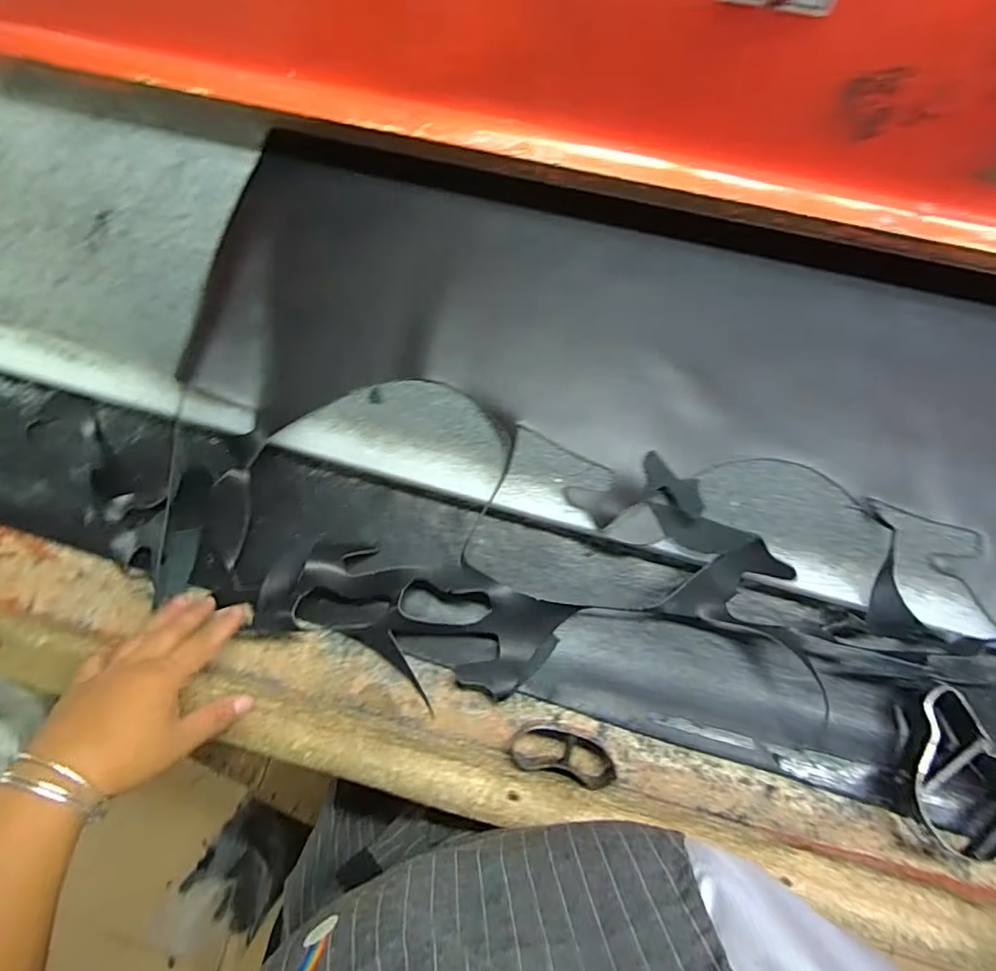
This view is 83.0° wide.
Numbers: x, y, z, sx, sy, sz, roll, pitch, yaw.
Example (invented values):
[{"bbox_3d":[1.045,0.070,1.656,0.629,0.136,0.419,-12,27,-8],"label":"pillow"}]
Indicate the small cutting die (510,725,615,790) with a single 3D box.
[{"bbox_3d":[0.053,0.211,0.446,0.079,0.032,0.035,14,81,1],"label":"small cutting die"}]

